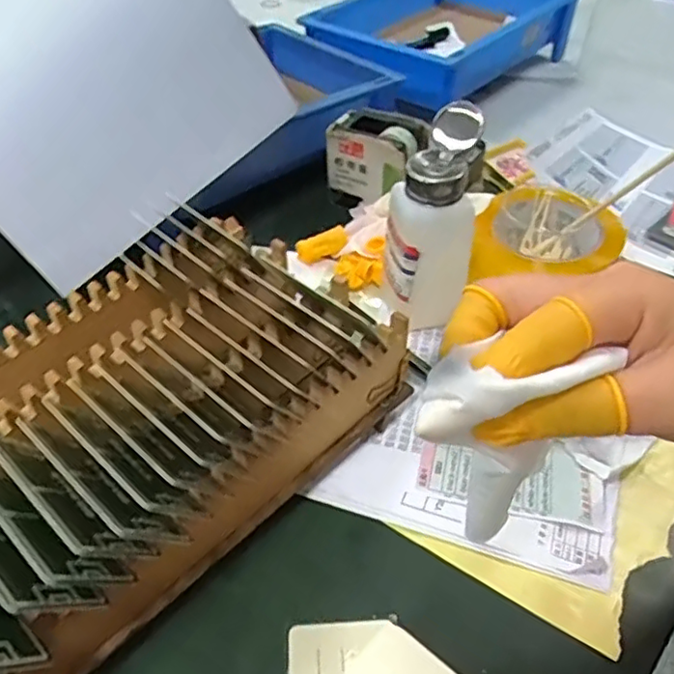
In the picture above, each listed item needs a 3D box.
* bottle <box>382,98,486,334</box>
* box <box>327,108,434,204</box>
[{"bbox_3d":[0.065,-0.073,0.440,0.060,0.149,0.057,6,45,5],"label":"bottle"},{"bbox_3d":[0.037,-0.162,0.570,0.077,0.063,0.054,25,49,22],"label":"box"}]

